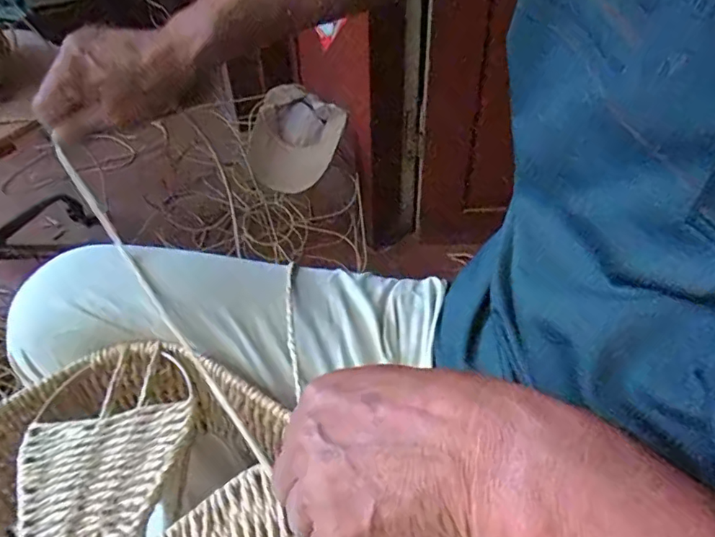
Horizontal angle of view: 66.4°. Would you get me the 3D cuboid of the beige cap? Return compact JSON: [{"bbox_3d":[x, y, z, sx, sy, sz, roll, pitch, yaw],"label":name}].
[{"bbox_3d":[-0.115,-0.257,1.048,0.178,0.073,0.246,1,44,4],"label":"beige cap"}]

